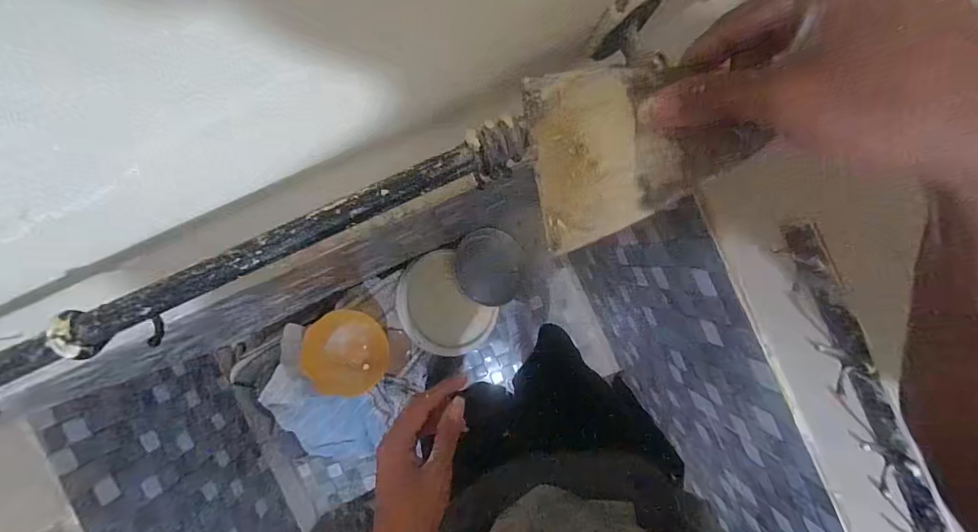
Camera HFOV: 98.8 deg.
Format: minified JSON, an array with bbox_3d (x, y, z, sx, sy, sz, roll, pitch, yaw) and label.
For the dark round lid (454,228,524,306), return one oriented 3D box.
[{"bbox_3d":[0.000,-0.001,1.297,0.216,0.011,0.223,-1,92,-17],"label":"dark round lid"}]

